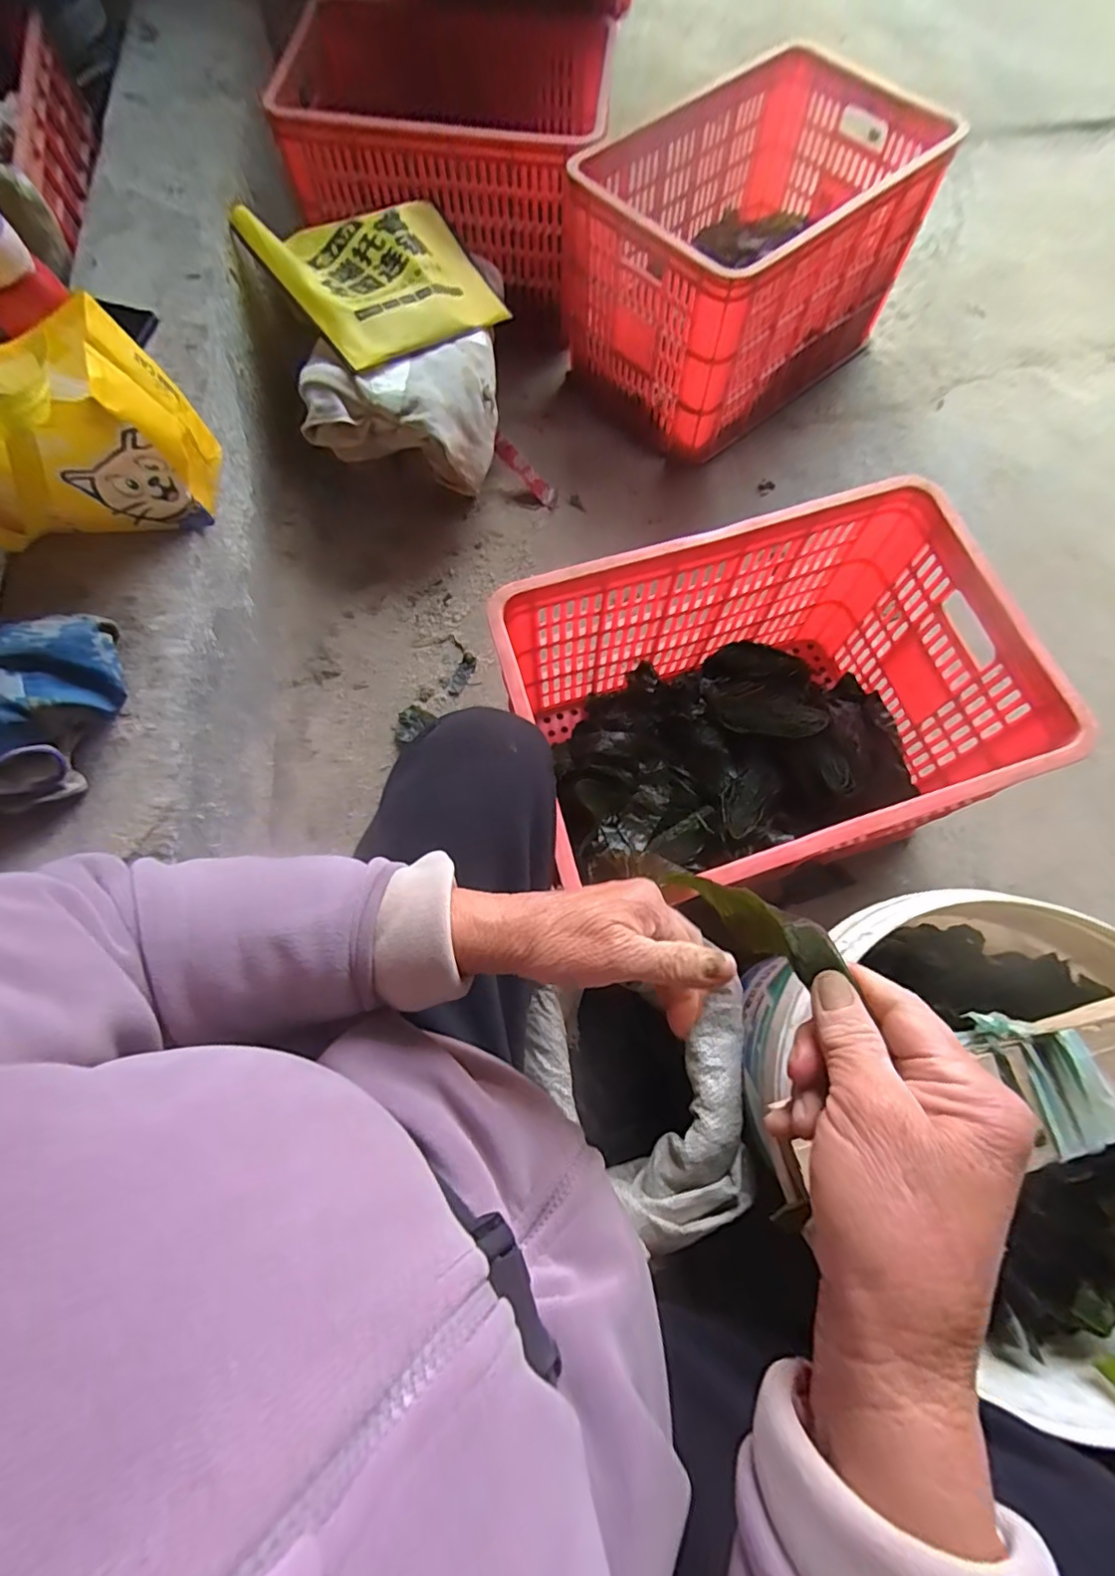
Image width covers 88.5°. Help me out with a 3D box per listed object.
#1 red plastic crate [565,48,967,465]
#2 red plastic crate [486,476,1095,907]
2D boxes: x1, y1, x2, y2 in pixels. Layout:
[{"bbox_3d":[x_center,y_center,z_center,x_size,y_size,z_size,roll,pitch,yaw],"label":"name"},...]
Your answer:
[{"bbox_3d":[0.312,-0.902,0.975,0.544,0.264,0.388,-40,76,-10],"label":"red plastic crate"},{"bbox_3d":[0.222,-0.075,0.687,0.504,0.284,0.340,-17,73,-4],"label":"red plastic crate"}]

